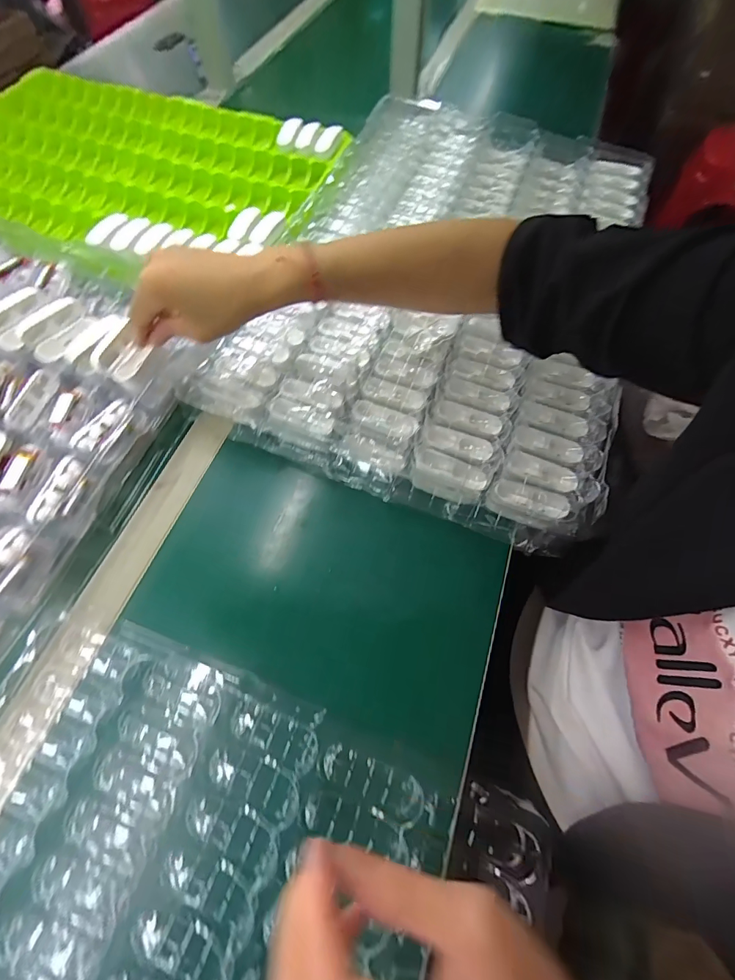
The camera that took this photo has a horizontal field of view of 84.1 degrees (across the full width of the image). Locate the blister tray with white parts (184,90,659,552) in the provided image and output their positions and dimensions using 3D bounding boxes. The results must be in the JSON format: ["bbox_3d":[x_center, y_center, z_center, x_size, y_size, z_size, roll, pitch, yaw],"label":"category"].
[{"bbox_3d":[0.097,-0.267,0.497,0.395,0.063,0.616,19,65,8],"label":"blister tray with white parts"}]

